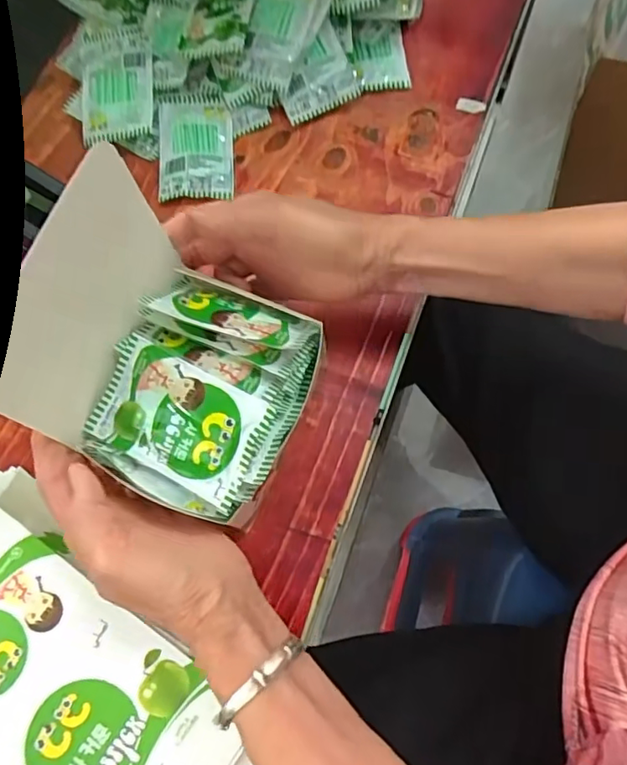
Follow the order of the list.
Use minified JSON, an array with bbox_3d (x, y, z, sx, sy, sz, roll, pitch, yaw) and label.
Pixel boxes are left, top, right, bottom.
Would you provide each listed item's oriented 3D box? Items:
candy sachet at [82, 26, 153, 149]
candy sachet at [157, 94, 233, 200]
[{"bbox_3d":[-0.184,-0.285,0.533,0.066,0.014,0.124,-6,71,0],"label":"candy sachet"},{"bbox_3d":[-0.108,-0.217,0.521,0.067,0.013,0.115,-5,71,3],"label":"candy sachet"}]

